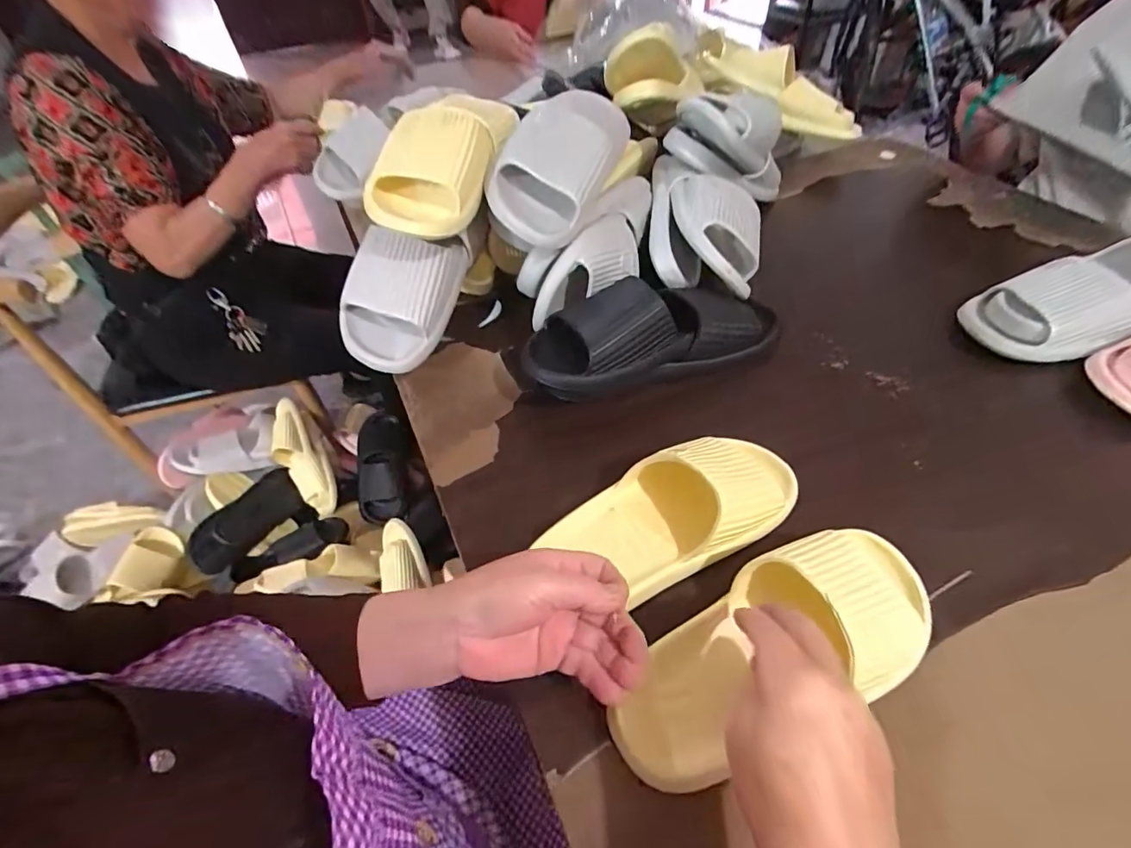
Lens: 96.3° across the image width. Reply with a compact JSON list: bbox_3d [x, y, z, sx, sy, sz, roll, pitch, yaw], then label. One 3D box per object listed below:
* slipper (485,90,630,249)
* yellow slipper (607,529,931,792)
[{"bbox_3d":[-0.002,-0.307,0.587,0.118,0.080,0.300,9,51,10],"label":"slipper"},{"bbox_3d":[0.144,0.147,0.336,0.244,0.076,0.093,-27,52,-8],"label":"yellow slipper"}]

